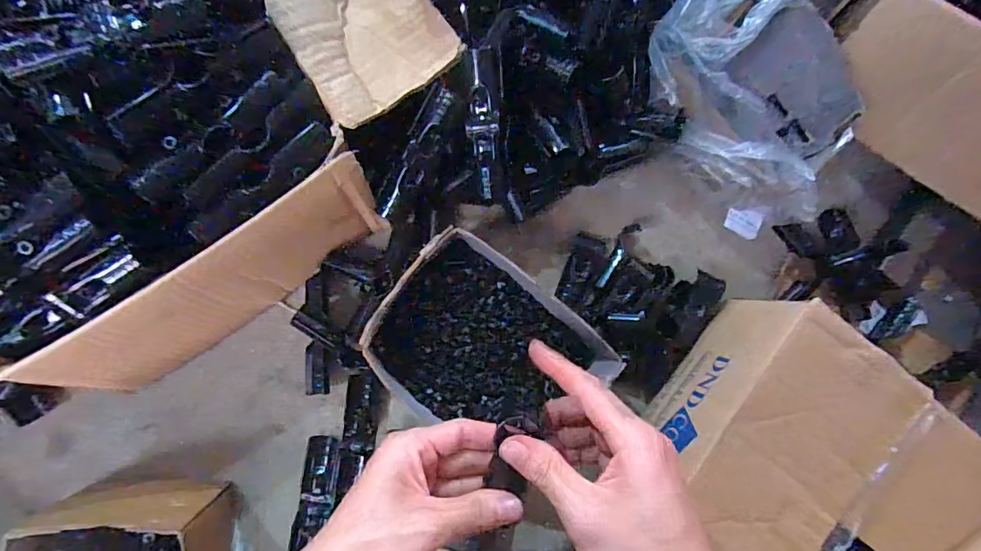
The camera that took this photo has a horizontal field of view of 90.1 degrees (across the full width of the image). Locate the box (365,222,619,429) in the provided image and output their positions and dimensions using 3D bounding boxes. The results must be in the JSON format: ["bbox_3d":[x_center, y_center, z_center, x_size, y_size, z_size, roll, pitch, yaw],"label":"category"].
[{"bbox_3d":[-0.006,0.074,0.467,0.198,0.074,0.166,38,82,-3],"label":"box"}]

